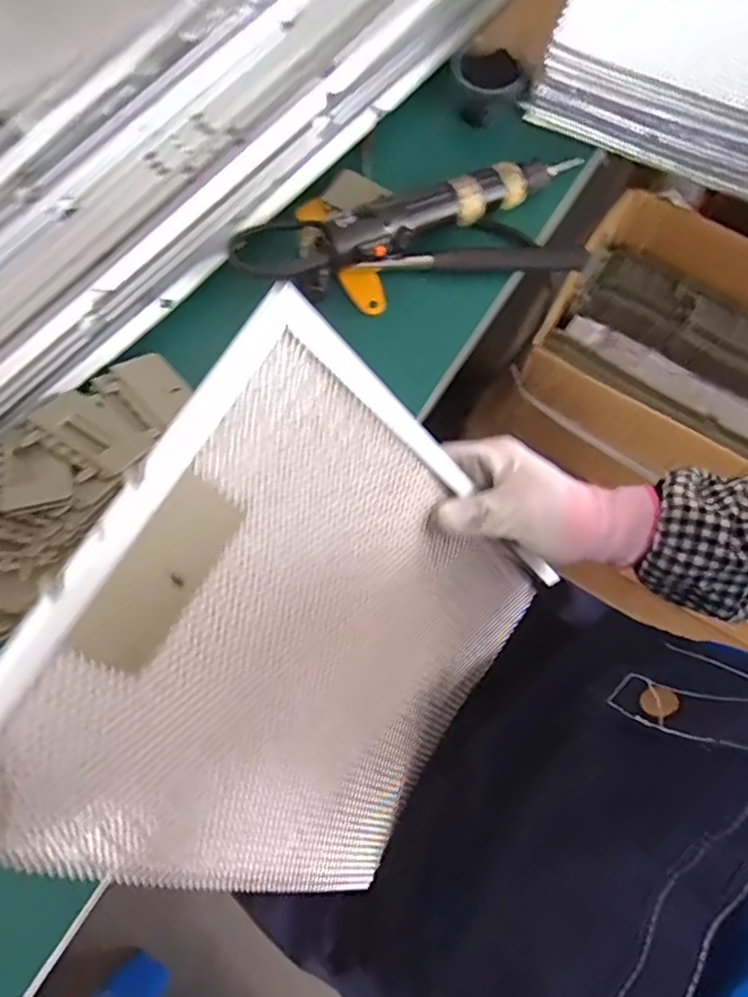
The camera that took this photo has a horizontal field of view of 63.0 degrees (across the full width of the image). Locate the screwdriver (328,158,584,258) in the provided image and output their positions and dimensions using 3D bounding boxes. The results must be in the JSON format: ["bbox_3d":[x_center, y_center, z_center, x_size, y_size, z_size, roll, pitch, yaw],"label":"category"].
[{"bbox_3d":[0.073,-0.252,0.512,0.243,0.038,0.033,-27,76,-9],"label":"screwdriver"}]

